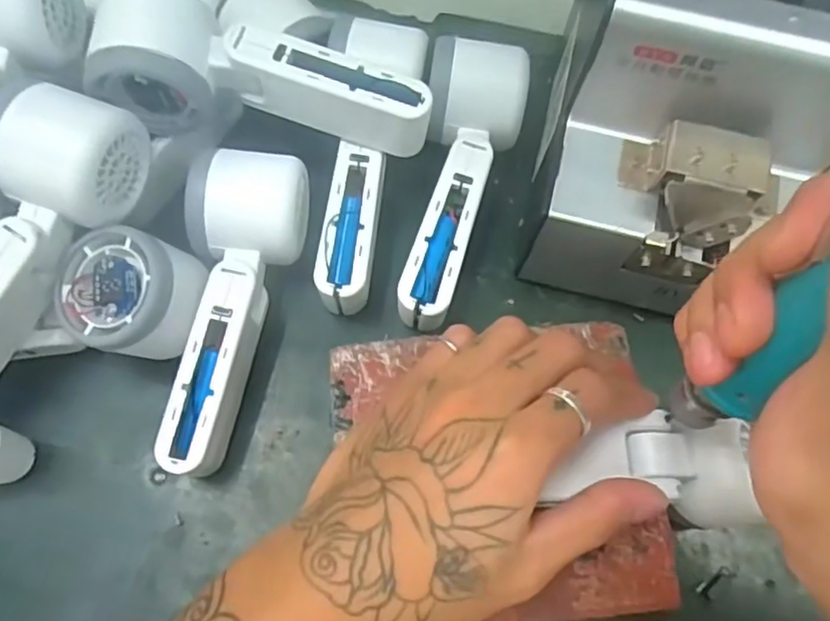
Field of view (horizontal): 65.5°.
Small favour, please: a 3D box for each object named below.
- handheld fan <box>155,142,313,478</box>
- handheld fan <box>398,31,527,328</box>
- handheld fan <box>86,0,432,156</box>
[{"bbox_3d":[-0.094,0.000,0.321,0.055,0.059,0.160,9,70,1],"label":"handheld fan"},{"bbox_3d":[0.027,-0.065,0.354,0.051,0.058,0.152,8,70,1],"label":"handheld fan"},{"bbox_3d":[-0.075,-0.115,0.324,0.166,0.051,0.060,11,69,2],"label":"handheld fan"}]

